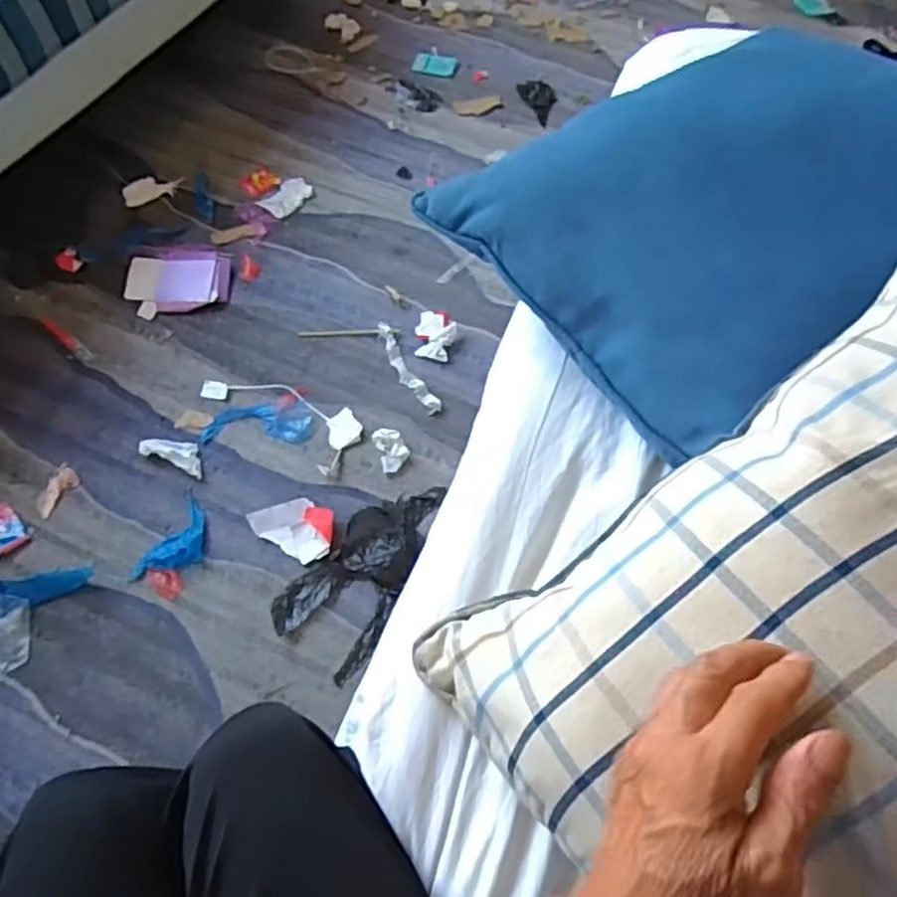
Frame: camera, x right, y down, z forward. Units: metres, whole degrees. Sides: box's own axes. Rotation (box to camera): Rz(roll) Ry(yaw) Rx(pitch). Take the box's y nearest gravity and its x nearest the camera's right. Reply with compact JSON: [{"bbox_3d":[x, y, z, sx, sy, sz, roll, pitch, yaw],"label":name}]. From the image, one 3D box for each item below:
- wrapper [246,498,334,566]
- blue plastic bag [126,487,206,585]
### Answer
[{"bbox_3d":[-0.244,0.121,1.107,0.134,0.013,0.093,27,62,14],"label":"wrapper"},{"bbox_3d":[-0.424,0.151,1.088,0.080,0.021,0.157,24,61,11],"label":"blue plastic bag"}]

